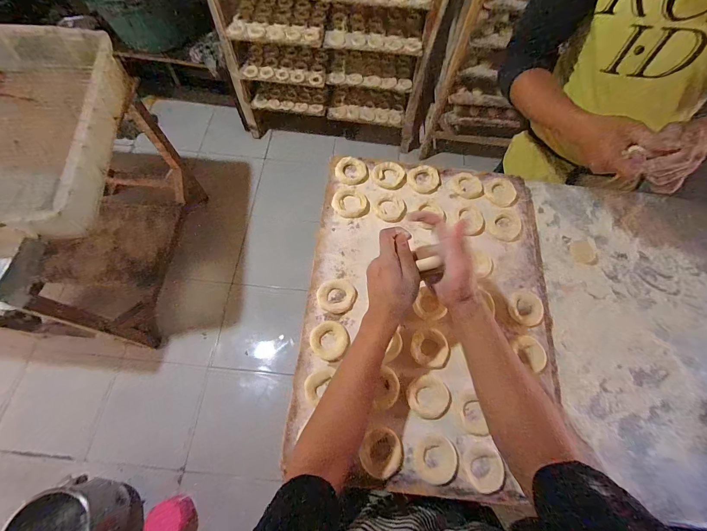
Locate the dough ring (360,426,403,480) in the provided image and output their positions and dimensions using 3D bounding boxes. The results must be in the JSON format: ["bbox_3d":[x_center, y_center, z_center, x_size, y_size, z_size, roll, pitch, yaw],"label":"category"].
[{"bbox_3d":[0.042,0.284,0.473,0.063,0.007,0.065,1,67,-2],"label":"dough ring"}]

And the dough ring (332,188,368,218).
[{"bbox_3d":[-0.006,-0.127,0.632,0.068,0.017,0.061,-15,69,-8],"label":"dough ring"}]

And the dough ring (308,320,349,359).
[{"bbox_3d":[-0.040,0.126,0.529,0.065,0.007,0.060,1,67,-2],"label":"dough ring"}]

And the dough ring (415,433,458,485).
[{"bbox_3d":[0.126,0.291,0.470,0.062,0.004,0.064,1,67,-2],"label":"dough ring"}]

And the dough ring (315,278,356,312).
[{"bbox_3d":[-0.029,0.055,0.560,0.068,0.009,0.061,-15,69,-8],"label":"dough ring"}]

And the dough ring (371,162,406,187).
[{"bbox_3d":[0.074,-0.193,0.664,0.069,0.011,0.061,-6,68,-4],"label":"dough ring"}]

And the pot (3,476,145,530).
[{"bbox_3d":[-0.919,0.875,1.036,0.289,0.240,0.281,1,67,-2],"label":"pot"}]

